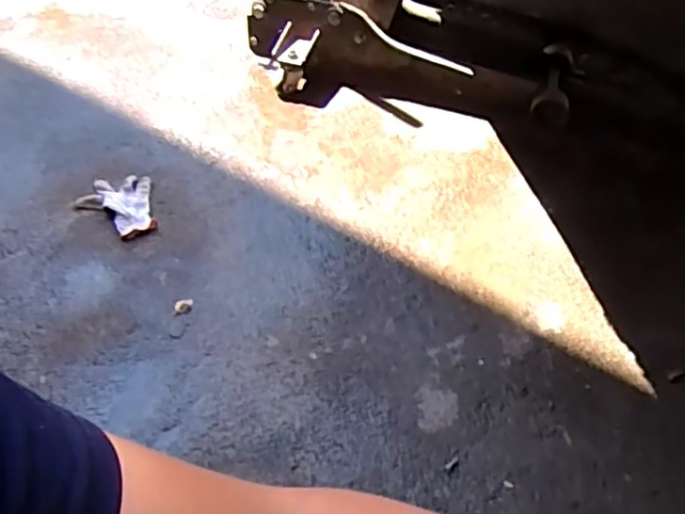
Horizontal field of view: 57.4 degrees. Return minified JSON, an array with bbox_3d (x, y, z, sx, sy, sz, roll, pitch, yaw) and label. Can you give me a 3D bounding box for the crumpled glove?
[{"bbox_3d":[-0.418,-0.090,1.165,0.133,0.025,0.162,-16,51,-16],"label":"crumpled glove"}]

